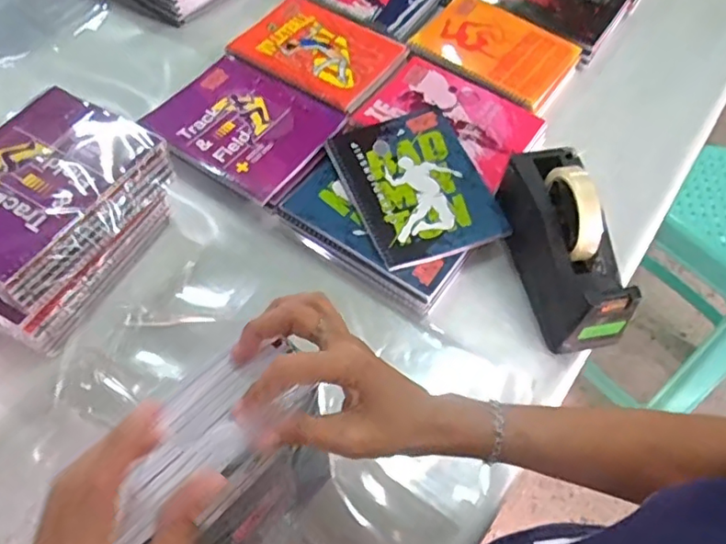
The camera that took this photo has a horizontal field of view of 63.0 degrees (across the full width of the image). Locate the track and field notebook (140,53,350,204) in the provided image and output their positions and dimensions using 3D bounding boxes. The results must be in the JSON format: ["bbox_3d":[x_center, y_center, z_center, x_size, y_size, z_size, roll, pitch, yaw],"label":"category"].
[{"bbox_3d":[-0.139,-0.182,0.708,0.196,0.008,0.166,29,61,14],"label":"track and field notebook"}]

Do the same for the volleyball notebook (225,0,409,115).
[{"bbox_3d":[-0.059,-0.300,0.785,0.202,0.009,0.151,29,61,14],"label":"volleyball notebook"}]

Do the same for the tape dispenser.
[{"bbox_3d":[0.203,-0.030,0.609,0.079,0.111,0.196,-8,59,-8],"label":"tape dispenser"}]

